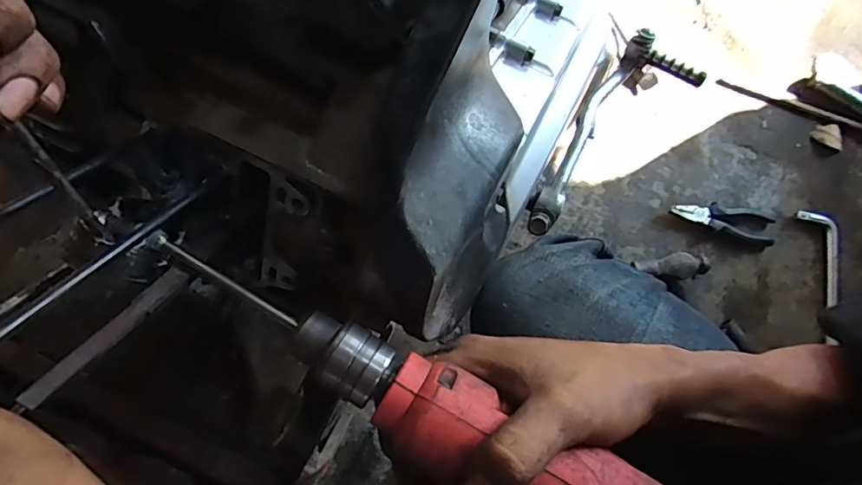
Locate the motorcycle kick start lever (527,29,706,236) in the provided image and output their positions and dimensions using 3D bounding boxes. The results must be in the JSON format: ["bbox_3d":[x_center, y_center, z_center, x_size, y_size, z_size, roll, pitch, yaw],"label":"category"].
[{"bbox_3d":[0.134,-0.080,0.403,0.061,0.029,0.205,38,66,6],"label":"motorcycle kick start lever"}]

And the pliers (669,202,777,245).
[{"bbox_3d":[0.426,-0.037,0.777,0.147,0.014,0.048,17,80,3],"label":"pliers"}]

